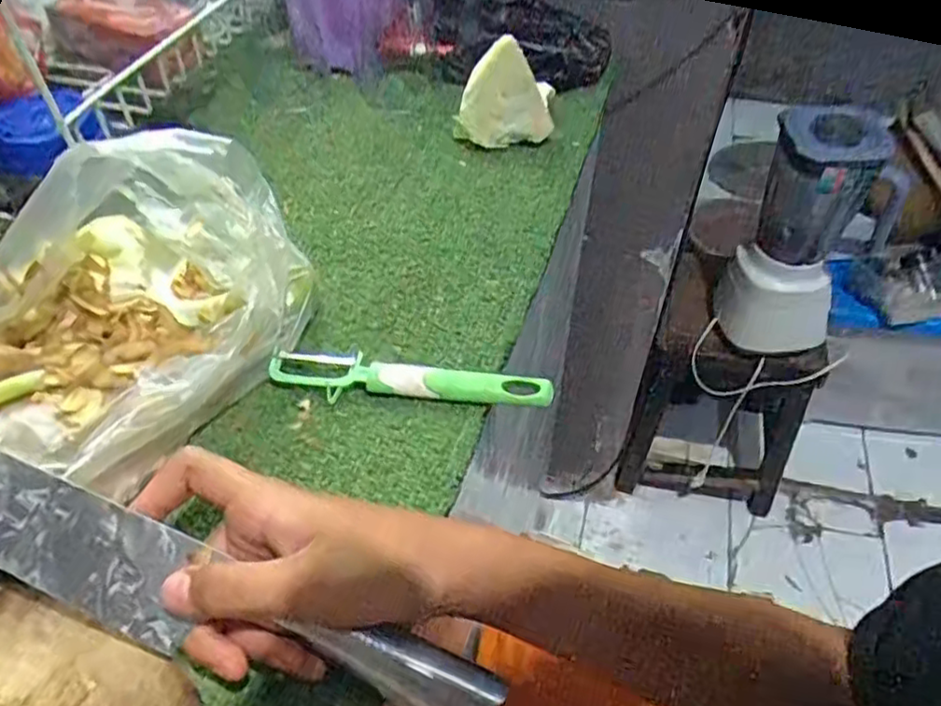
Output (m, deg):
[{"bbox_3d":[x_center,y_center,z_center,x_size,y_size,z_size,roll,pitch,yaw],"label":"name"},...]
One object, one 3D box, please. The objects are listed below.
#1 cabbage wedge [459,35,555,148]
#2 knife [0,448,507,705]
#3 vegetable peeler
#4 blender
[{"bbox_3d":[0.033,-0.229,0.577,0.077,0.085,0.054,3,47,3],"label":"cabbage wedge"},{"bbox_3d":[-0.130,0.095,0.281,0.306,0.019,0.040,27,48,-8],"label":"knife"},{"bbox_3d":[-0.037,0.018,0.406,0.170,0.014,0.027,6,47,6],"label":"vegetable peeler"},{"bbox_3d":[0.480,-0.153,0.985,0.163,0.421,0.155,22,51,20],"label":"blender"}]

